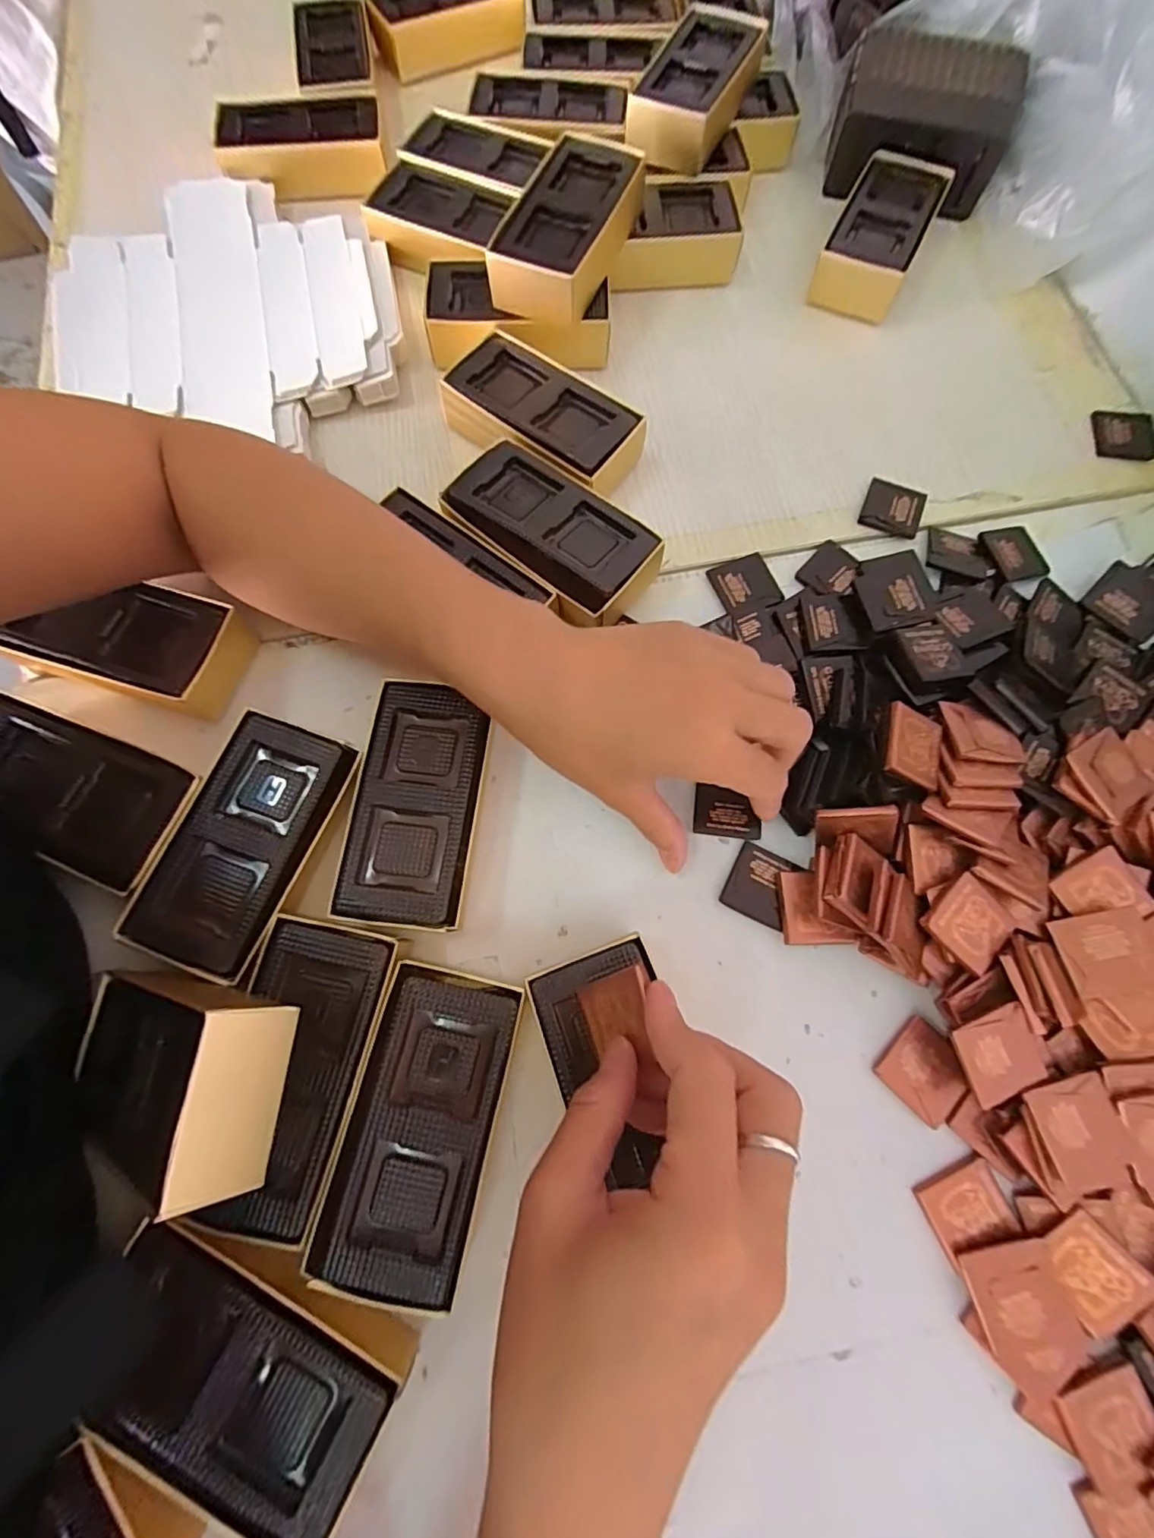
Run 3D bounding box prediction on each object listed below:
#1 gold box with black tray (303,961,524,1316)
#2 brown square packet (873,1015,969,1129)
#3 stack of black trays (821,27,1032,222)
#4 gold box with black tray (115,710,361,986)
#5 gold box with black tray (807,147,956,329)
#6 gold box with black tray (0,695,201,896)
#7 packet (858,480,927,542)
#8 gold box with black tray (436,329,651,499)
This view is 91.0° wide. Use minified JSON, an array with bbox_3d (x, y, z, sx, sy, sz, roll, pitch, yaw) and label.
[{"bbox_3d":[-0.062,0.144,0.238,0.056,0.034,0.113,13,74,3],"label":"gold box with black tray"},{"bbox_3d":[0.157,0.137,0.255,0.033,0.005,0.036,-43,79,-12],"label":"brown square packet"},{"bbox_3d":[0.240,-0.453,0.402,0.117,0.055,0.089,19,74,5],"label":"stack of black trays"},{"bbox_3d":[-0.151,0.036,0.269,0.061,0.033,0.111,21,75,5],"label":"gold box with black tray"},{"bbox_3d":[0.205,-0.362,0.386,0.055,0.033,0.119,26,75,6],"label":"gold box with black tray"},{"bbox_3d":[-0.238,0.012,0.275,0.117,0.032,0.058,22,75,5],"label":"gold box with black tray"},{"bbox_3d":[0.188,-0.155,0.336,0.035,0.004,0.034,22,75,5],"label":"packet"},{"bbox_3d":[-0.020,-0.205,0.341,0.116,0.035,0.064,33,76,8],"label":"gold box with black tray"}]

